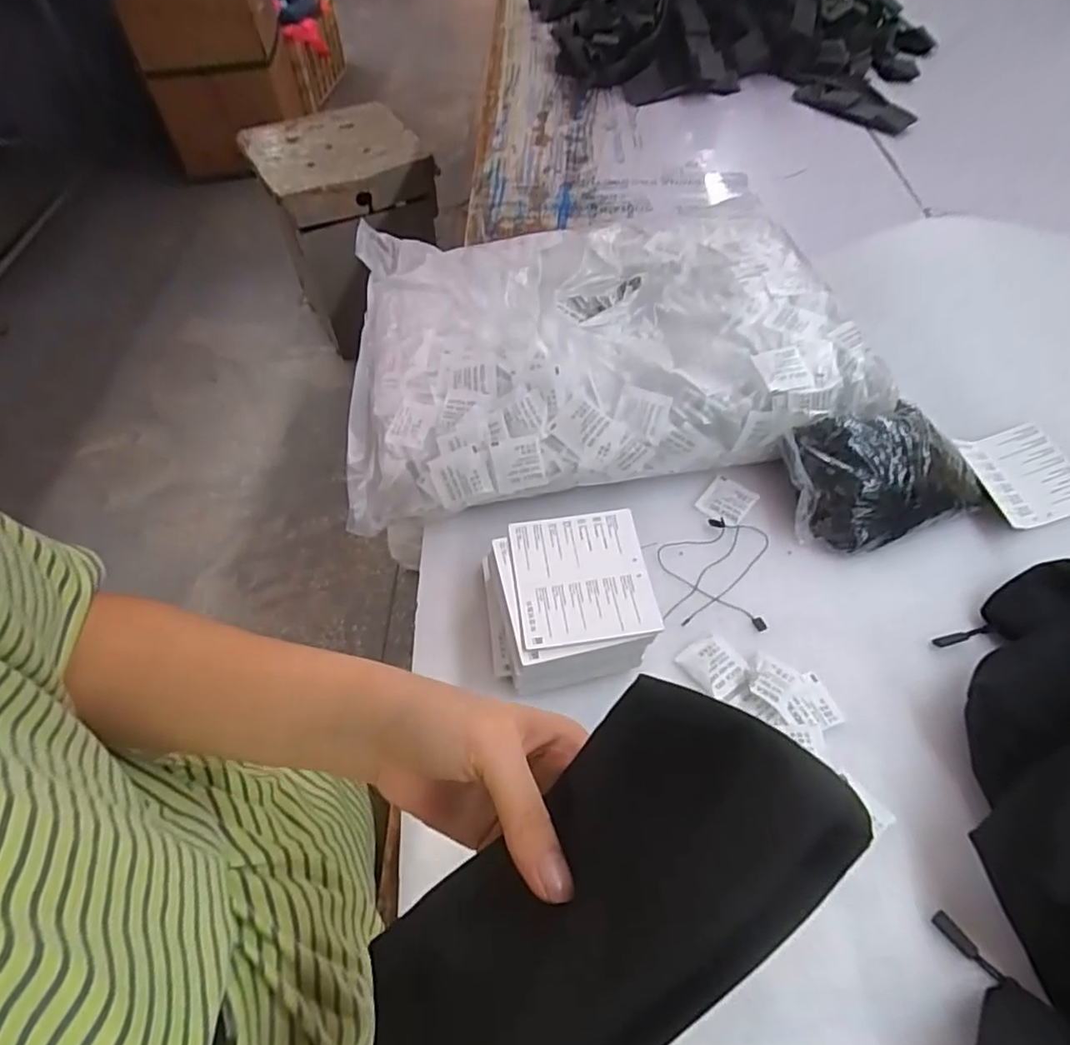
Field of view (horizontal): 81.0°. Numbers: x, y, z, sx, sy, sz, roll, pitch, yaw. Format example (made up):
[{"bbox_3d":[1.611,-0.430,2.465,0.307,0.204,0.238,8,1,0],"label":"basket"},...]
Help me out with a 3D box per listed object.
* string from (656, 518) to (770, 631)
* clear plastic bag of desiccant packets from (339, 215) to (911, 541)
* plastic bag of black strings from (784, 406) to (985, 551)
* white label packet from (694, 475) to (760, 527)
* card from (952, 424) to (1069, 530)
[{"bbox_3d":[0.139,0.039,0.493,0.084,0.005,0.103,11,55,9],"label":"string"},{"bbox_3d":[0.045,-0.178,0.597,0.440,0.097,0.342,-8,54,-4],"label":"clear plastic bag of desiccant packets"},{"bbox_3d":[0.282,-0.039,0.503,0.150,0.046,0.109,-14,89,-15],"label":"plastic bag of black strings"},{"bbox_3d":[0.163,-0.018,0.534,0.039,0.006,0.043,34,61,23],"label":"white label packet"},{"bbox_3d":[0.414,-0.040,0.530,0.083,0.016,0.087,-14,55,-9],"label":"card"}]

